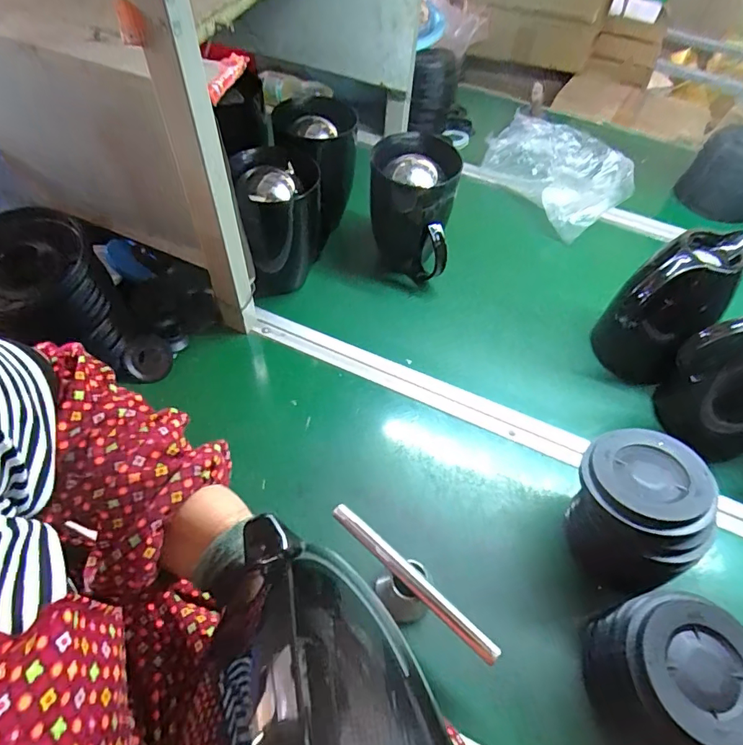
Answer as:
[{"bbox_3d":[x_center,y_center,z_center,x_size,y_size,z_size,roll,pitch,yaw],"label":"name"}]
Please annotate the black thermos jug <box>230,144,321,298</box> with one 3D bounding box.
[{"bbox_3d":[-0.134,-0.217,0.706,0.111,0.181,0.116,-3,53,-6],"label":"black thermos jug"}]

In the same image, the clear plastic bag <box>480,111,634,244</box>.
[{"bbox_3d":[0.345,-0.384,0.900,0.189,0.066,0.262,-29,60,-23],"label":"clear plastic bag"}]

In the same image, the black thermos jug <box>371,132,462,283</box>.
[{"bbox_3d":[0.057,-0.235,0.747,0.117,0.207,0.120,2,53,-2],"label":"black thermos jug"}]

